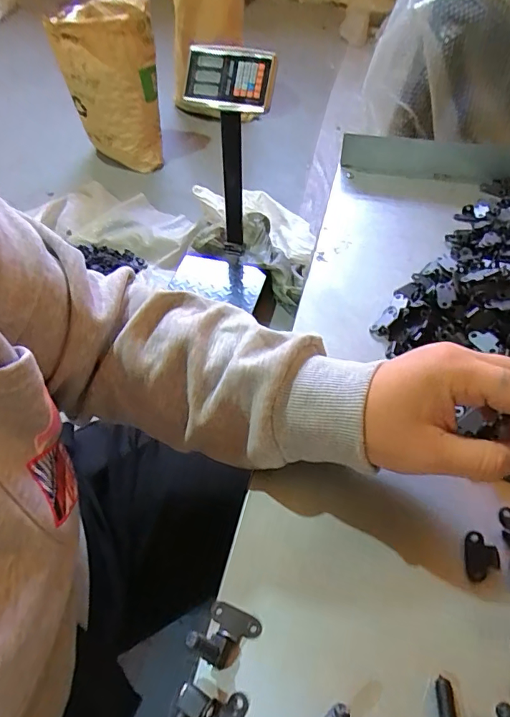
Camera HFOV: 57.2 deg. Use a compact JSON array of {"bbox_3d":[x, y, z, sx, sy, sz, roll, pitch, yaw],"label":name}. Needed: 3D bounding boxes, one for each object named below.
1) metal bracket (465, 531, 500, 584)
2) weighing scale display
[{"bbox_3d":[0.133,0.115,0.272,0.017,0.006,0.028,10,52,10],"label":"metal bracket"},{"bbox_3d":[-0.073,-0.736,1.257,0.252,0.172,0.111,9,23,7],"label":"weighing scale display"}]

